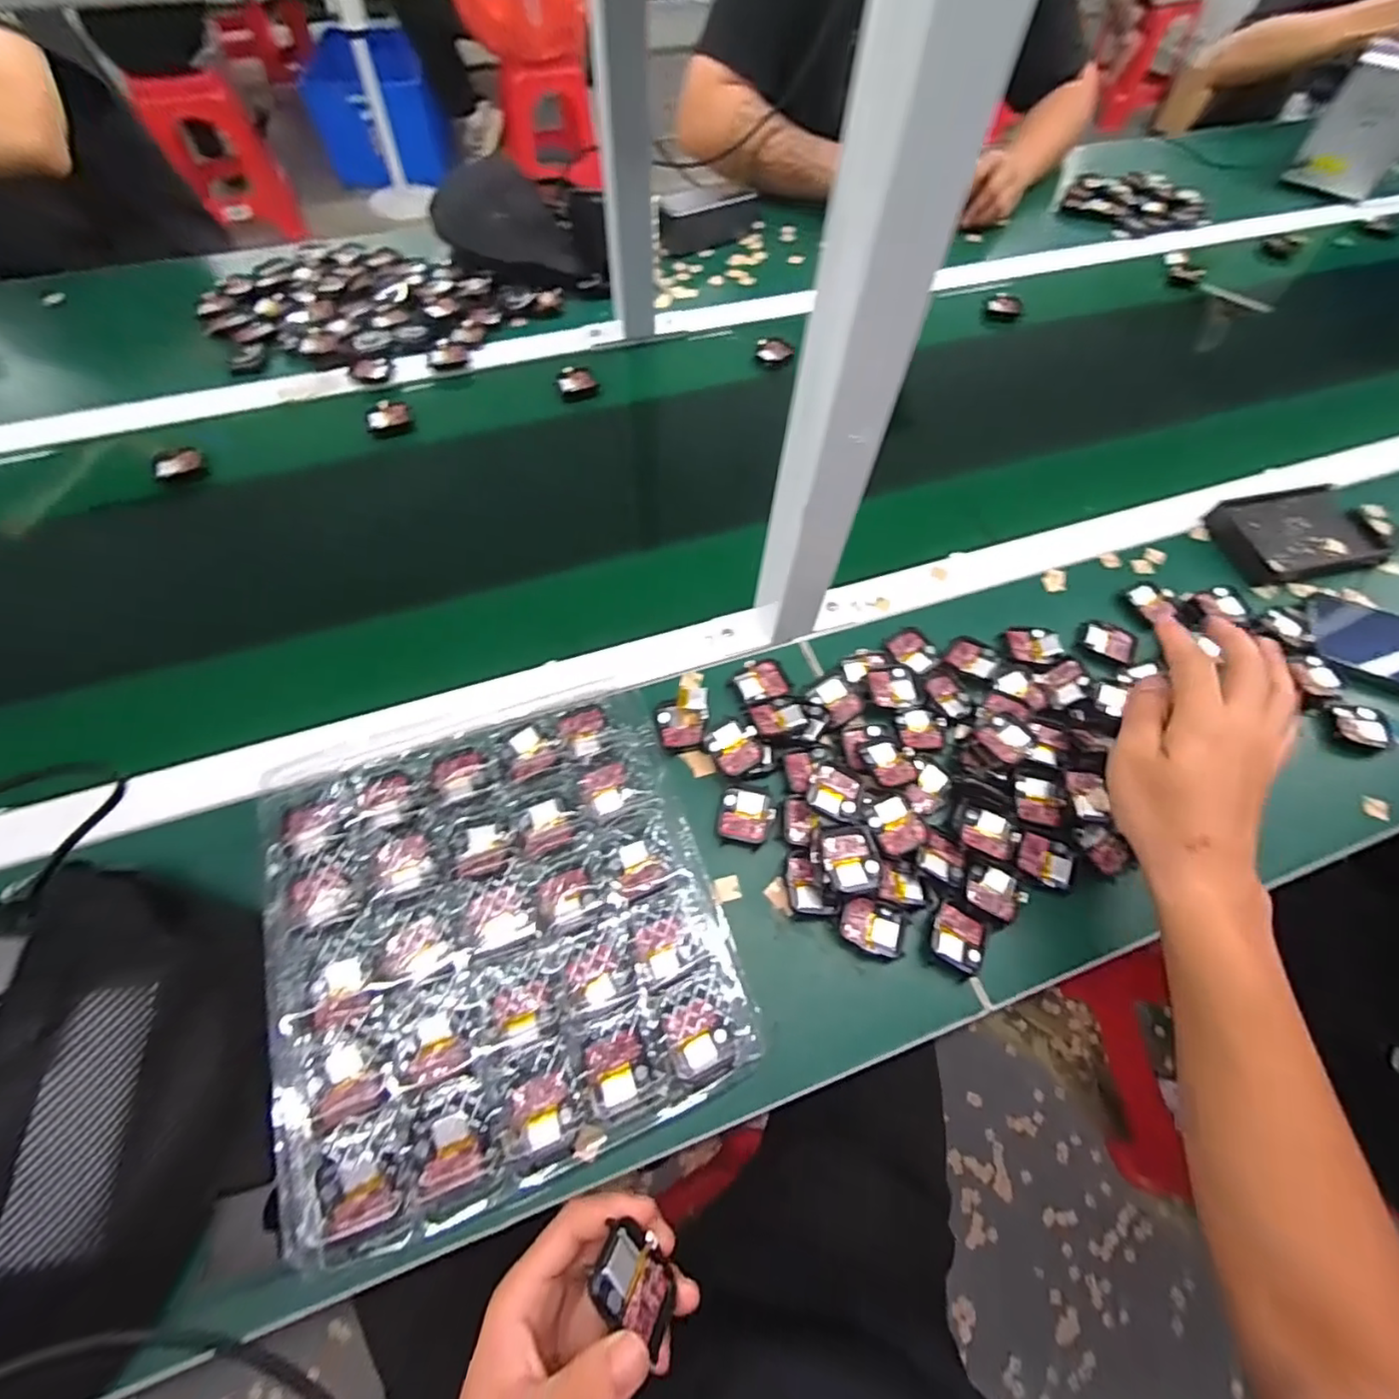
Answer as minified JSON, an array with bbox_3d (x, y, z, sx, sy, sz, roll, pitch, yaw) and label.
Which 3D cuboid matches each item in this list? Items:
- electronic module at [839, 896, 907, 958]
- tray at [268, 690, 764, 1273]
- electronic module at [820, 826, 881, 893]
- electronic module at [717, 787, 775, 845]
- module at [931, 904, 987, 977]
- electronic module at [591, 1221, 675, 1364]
[{"bbox_3d":[0.116,0.153,0.402,0.043,0.017,0.033,12,62,4],"label":"electronic module"},{"bbox_3d":[-0.128,0.137,0.387,0.263,0.018,0.283,-18,64,-11],"label":"tray"},{"bbox_3d":[0.101,0.108,0.406,0.035,0.020,0.042,-5,62,-5],"label":"electronic module"},{"bbox_3d":[0.034,0.084,0.434,0.038,0.006,0.038,8,62,2],"label":"electronic module"},{"bbox_3d":[0.171,0.159,0.397,0.036,0.012,0.034,28,64,12],"label":"module"},{"bbox_3d":[-0.030,0.271,0.276,0.005,0.035,0.040,-43,87,22],"label":"electronic module"}]

